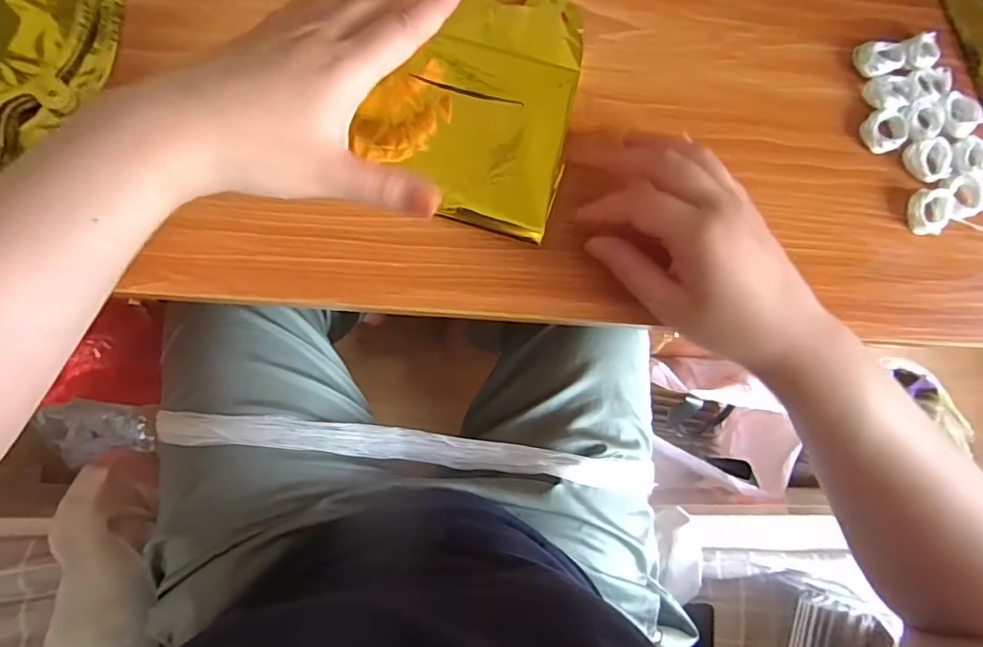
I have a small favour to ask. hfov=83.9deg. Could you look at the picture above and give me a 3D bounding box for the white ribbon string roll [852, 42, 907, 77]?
[{"bbox_3d":[0.268,-0.183,0.377,0.034,0.009,0.024,-11,86,-9],"label":"white ribbon string roll"}]

